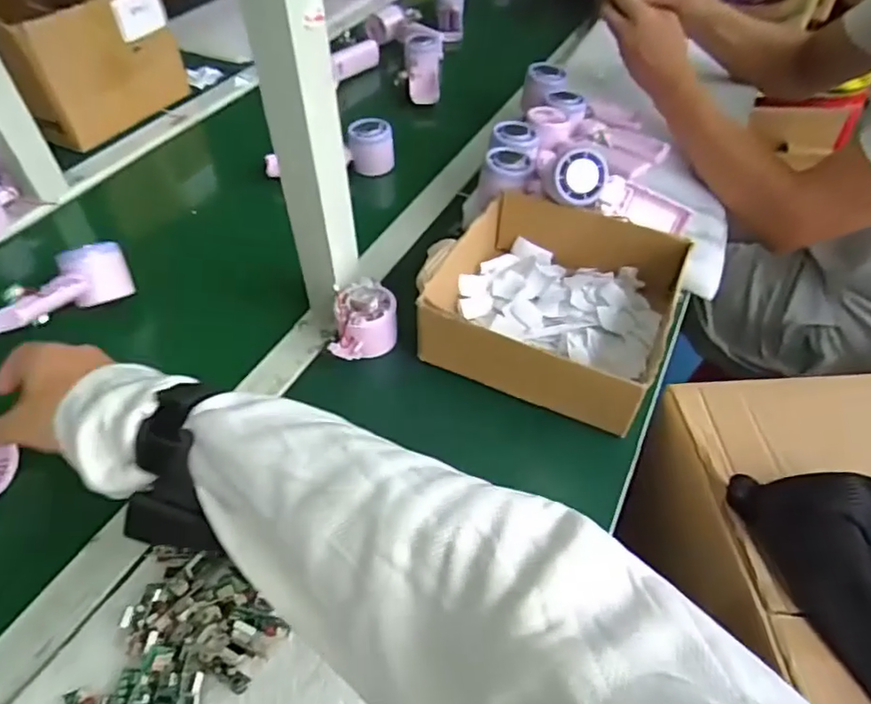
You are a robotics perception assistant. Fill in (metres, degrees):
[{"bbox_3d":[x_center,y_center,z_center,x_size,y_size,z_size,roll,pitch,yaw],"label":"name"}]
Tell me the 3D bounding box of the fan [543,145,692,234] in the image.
[{"bbox_3d":[0.185,-0.166,0.604,0.170,0.062,0.058,14,44,-25],"label":"fan"}]

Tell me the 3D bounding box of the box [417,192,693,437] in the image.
[{"bbox_3d":[0.113,-0.053,0.556,0.204,0.068,0.208,20,51,17],"label":"box"}]

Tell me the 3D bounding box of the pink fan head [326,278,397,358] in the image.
[{"bbox_3d":[-0.065,-0.026,0.538,0.058,0.047,0.069,2,49,2],"label":"pink fan head"}]

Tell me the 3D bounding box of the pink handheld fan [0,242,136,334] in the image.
[{"bbox_3d":[-0.350,-0.053,0.535,0.062,0.050,0.154,8,29,7],"label":"pink handheld fan"}]

